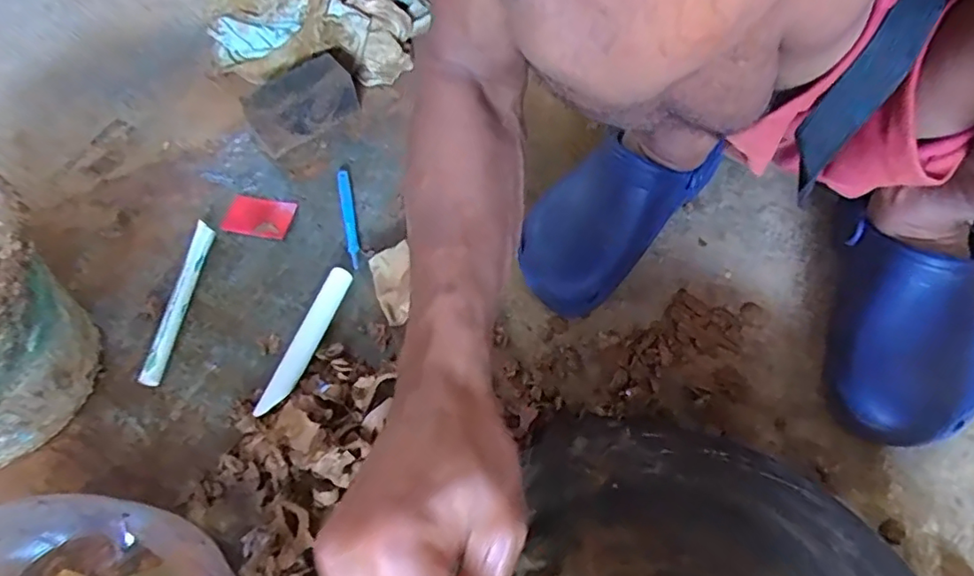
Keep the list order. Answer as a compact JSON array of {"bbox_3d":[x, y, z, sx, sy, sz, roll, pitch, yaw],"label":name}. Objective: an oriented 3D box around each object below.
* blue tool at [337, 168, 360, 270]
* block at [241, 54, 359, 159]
[{"bbox_3d":[-0.145,-0.074,0.588,0.012,0.013,0.129,-13,60,-3],"label":"blue tool"},{"bbox_3d":[-0.209,-0.207,0.635,0.124,0.062,0.051,-40,65,-17],"label":"block"}]

